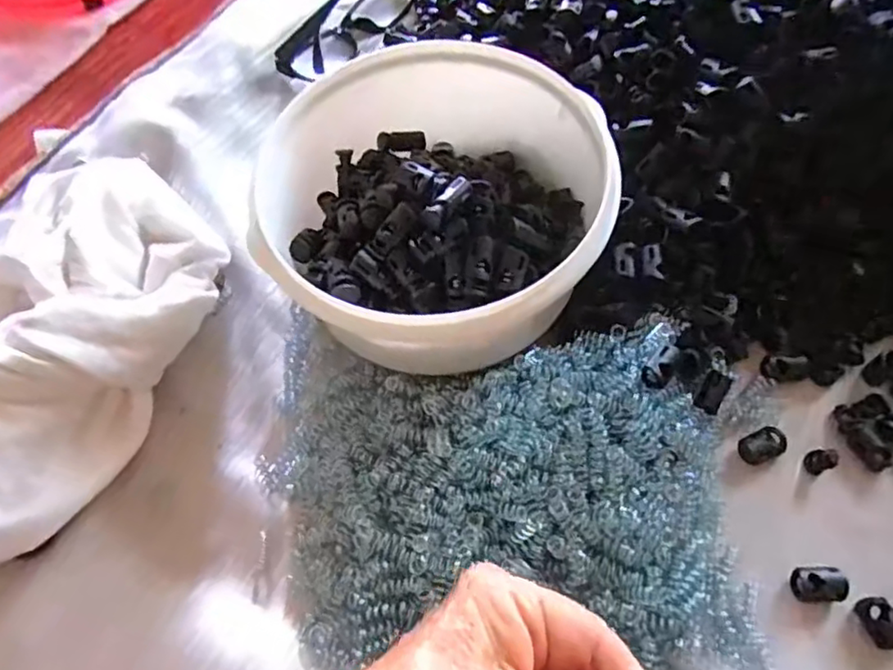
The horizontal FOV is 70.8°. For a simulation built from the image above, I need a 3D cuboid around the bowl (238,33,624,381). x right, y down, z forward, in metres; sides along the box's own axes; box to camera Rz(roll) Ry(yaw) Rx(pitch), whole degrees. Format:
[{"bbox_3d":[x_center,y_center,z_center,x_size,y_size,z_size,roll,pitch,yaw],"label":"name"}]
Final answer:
[{"bbox_3d":[0.000,-0.067,0.309,0.156,0.065,0.141,21,62,11],"label":"bowl"}]

